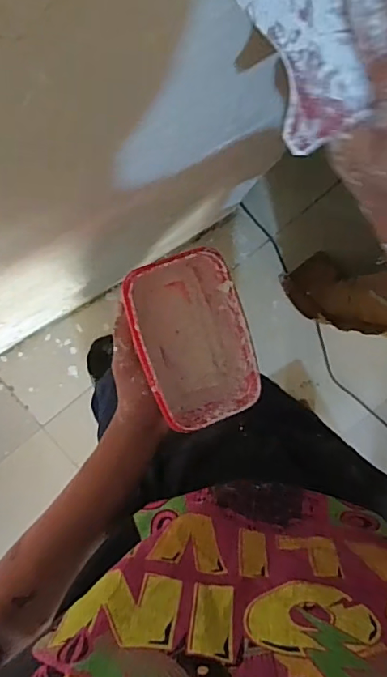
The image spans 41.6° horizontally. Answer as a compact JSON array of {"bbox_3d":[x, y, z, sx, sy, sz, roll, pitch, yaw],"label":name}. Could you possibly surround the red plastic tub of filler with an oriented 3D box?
[{"bbox_3d":[0.000,0.000,0.500,0.098,0.097,0.153,-19,95,0],"label":"red plastic tub of filler"}]

